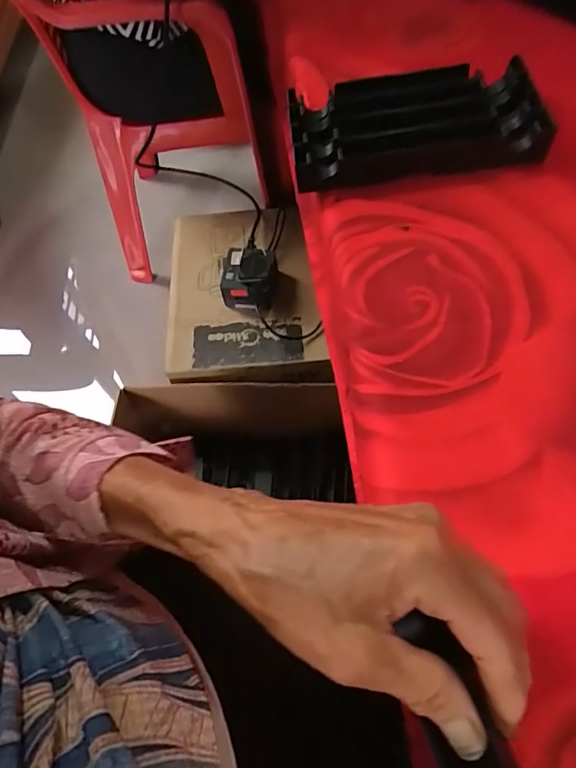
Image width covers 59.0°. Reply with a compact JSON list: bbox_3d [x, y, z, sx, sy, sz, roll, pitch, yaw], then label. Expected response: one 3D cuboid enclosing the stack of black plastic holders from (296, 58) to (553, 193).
[{"bbox_3d":[0.103,-0.219,0.435,0.201,0.034,0.112,-6,60,3],"label":"stack of black plastic holders"}]

